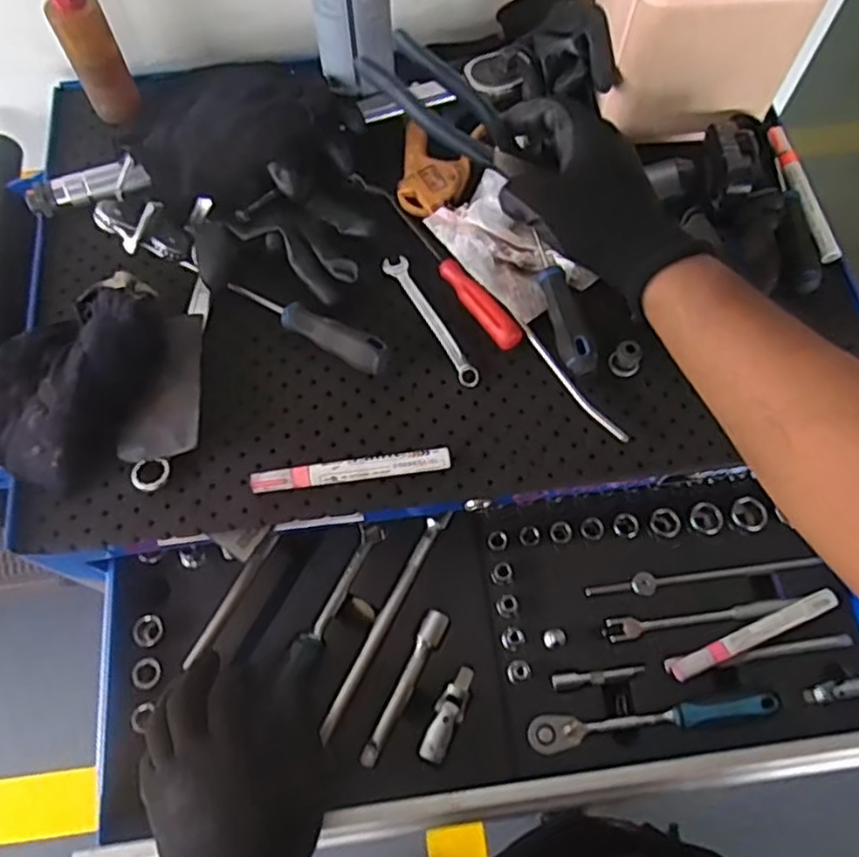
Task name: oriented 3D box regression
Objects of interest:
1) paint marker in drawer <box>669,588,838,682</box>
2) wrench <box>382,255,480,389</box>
[{"bbox_3d":[0.250,0.157,0.530,0.139,0.012,0.016,-20,67,-13],"label":"paint marker in drawer"},{"bbox_3d":[0.000,-0.090,0.559,0.019,0.010,0.137,-23,68,-14],"label":"wrench"}]

